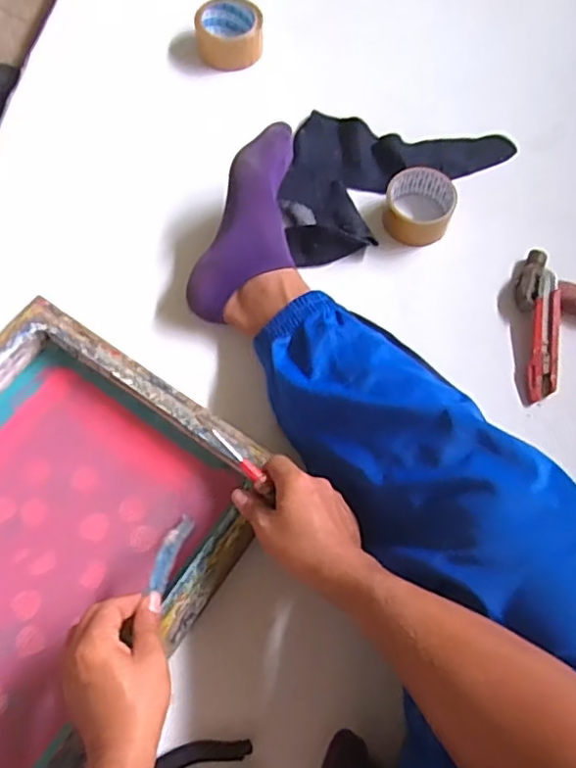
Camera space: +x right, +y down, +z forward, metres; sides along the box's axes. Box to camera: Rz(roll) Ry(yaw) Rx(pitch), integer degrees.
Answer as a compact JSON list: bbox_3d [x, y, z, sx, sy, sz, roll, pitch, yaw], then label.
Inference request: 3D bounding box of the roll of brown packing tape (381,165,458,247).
[{"bbox_3d":[0.158,-0.215,0.733,0.081,0.043,0.088,0,67,0],"label":"roll of brown packing tape"}]

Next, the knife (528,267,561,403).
[{"bbox_3d":[0.294,-0.057,0.689,0.031,0.014,0.150,7,83,3],"label":"knife"}]

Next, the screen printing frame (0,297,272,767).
[{"bbox_3d":[-0.267,0.174,0.590,0.349,0.047,0.448,33,71,13],"label":"screen printing frame"}]

